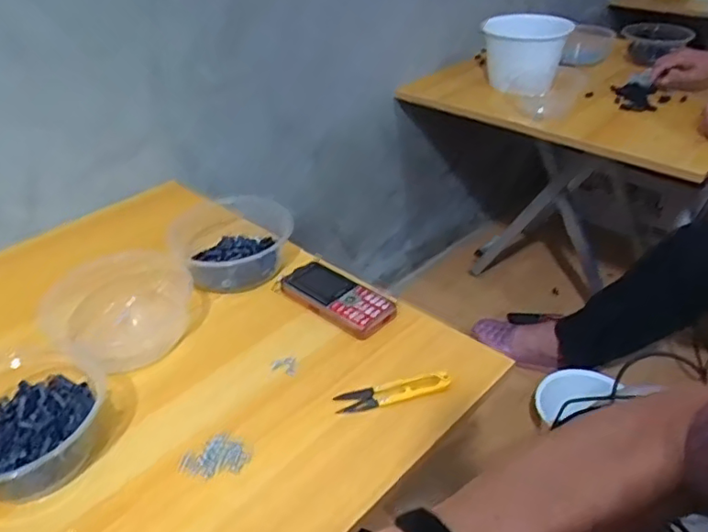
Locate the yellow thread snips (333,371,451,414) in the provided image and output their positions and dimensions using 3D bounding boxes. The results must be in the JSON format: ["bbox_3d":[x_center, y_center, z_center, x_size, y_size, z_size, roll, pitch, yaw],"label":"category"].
[{"bbox_3d":[0.036,0.113,0.539,0.103,0.011,0.023,-7,35,-7],"label":"yellow thread snips"}]

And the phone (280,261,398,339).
[{"bbox_3d":[-0.016,0.031,0.643,0.128,0.014,0.061,29,45,36],"label":"phone"}]

